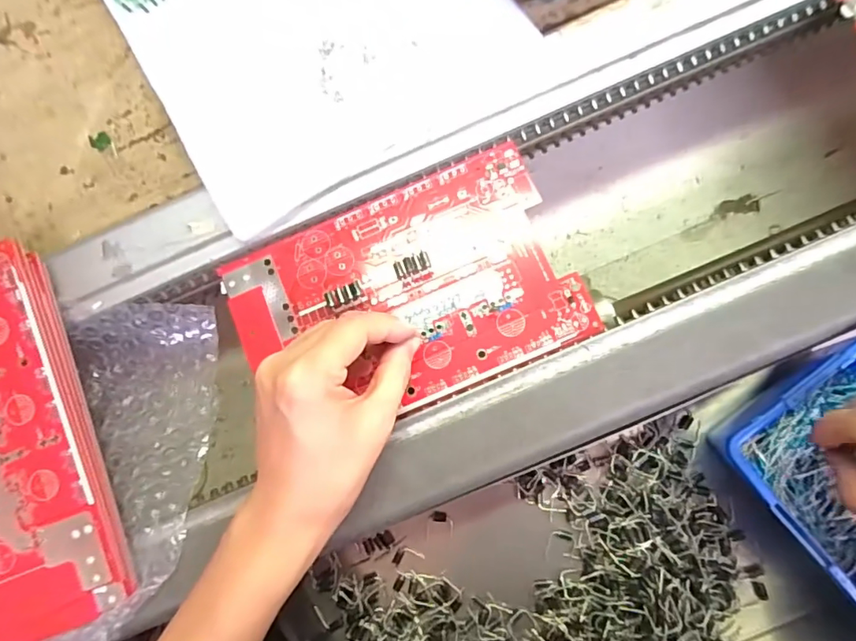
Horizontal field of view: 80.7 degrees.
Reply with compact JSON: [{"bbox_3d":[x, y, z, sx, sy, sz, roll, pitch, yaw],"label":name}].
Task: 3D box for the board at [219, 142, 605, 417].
[{"bbox_3d":[-0.014,-0.015,0.297,0.194,0.014,0.127,-23,81,1],"label":"board"}]

